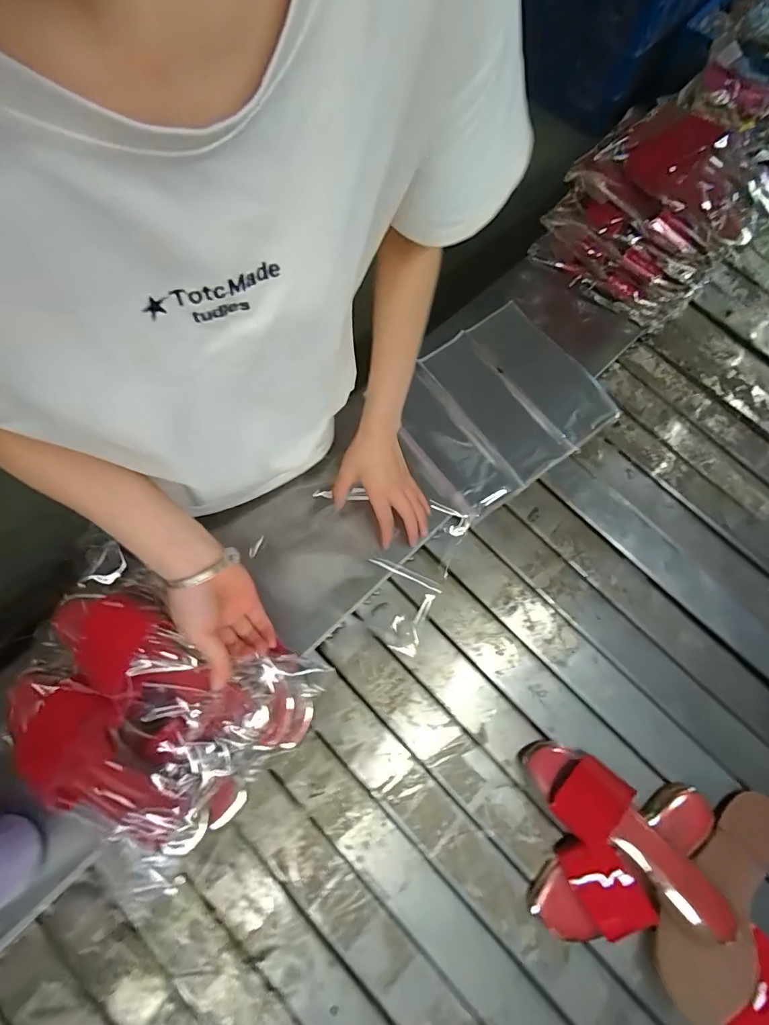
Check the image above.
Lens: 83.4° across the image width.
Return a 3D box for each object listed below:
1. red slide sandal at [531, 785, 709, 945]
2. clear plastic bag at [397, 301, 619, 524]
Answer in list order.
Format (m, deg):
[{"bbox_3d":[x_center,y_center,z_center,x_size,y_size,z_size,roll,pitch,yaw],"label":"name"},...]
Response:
[{"bbox_3d":[0.276,0.399,0.479,0.230,0.057,0.092,-16,73,-8],"label":"red slide sandal"},{"bbox_3d":[0.157,-0.158,0.648,0.308,0.025,0.246,-35,78,-15],"label":"clear plastic bag"}]

